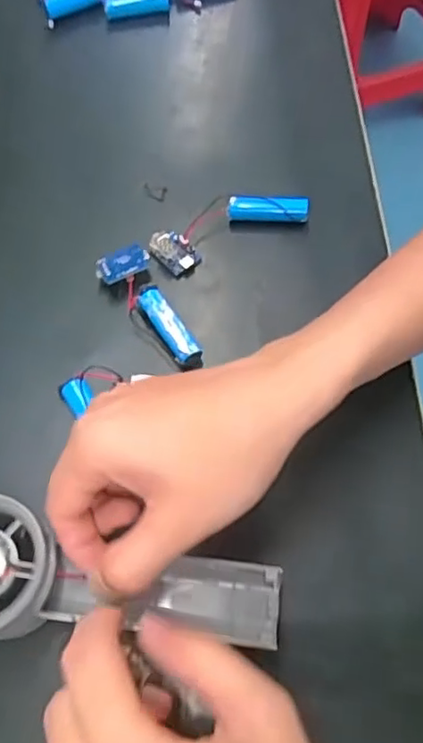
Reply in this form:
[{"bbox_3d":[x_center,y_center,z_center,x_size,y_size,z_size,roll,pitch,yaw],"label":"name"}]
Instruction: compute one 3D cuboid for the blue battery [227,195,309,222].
[{"bbox_3d":[0.037,-0.106,0.399,0.052,0.014,0.010,2,65,2],"label":"blue battery"}]

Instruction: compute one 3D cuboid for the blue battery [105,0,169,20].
[{"bbox_3d":[-0.060,-0.298,0.496,0.052,0.017,0.018,-16,65,-6],"label":"blue battery"}]

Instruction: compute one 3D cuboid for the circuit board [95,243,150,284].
[{"bbox_3d":[-0.054,-0.065,0.375,0.033,0.005,0.020,-23,76,-9],"label":"circuit board"}]

